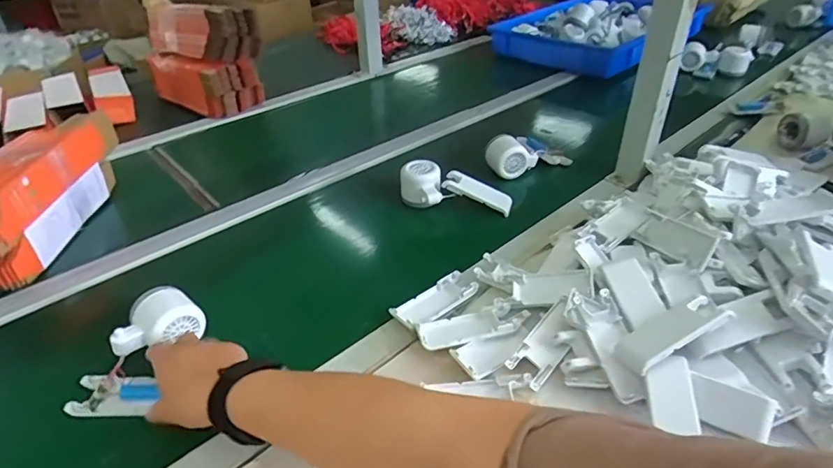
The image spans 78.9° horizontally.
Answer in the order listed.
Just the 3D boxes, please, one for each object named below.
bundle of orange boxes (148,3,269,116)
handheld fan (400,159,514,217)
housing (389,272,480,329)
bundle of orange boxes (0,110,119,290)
[{"bbox_3d":[-0.427,-0.366,1.027,0.217,0.190,0.145,20,41,27],"label":"bundle of orange boxes"},{"bbox_3d":[0.058,-0.067,0.753,0.165,0.052,0.064,6,37,10],"label":"handheld fan"},{"bbox_3d":[0.022,0.077,0.587,0.106,0.012,0.045,-24,42,-28],"label":"housing"},{"bbox_3d":[-0.512,-0.059,0.689,0.081,0.122,0.281,2,36,4],"label":"bundle of orange boxes"}]

